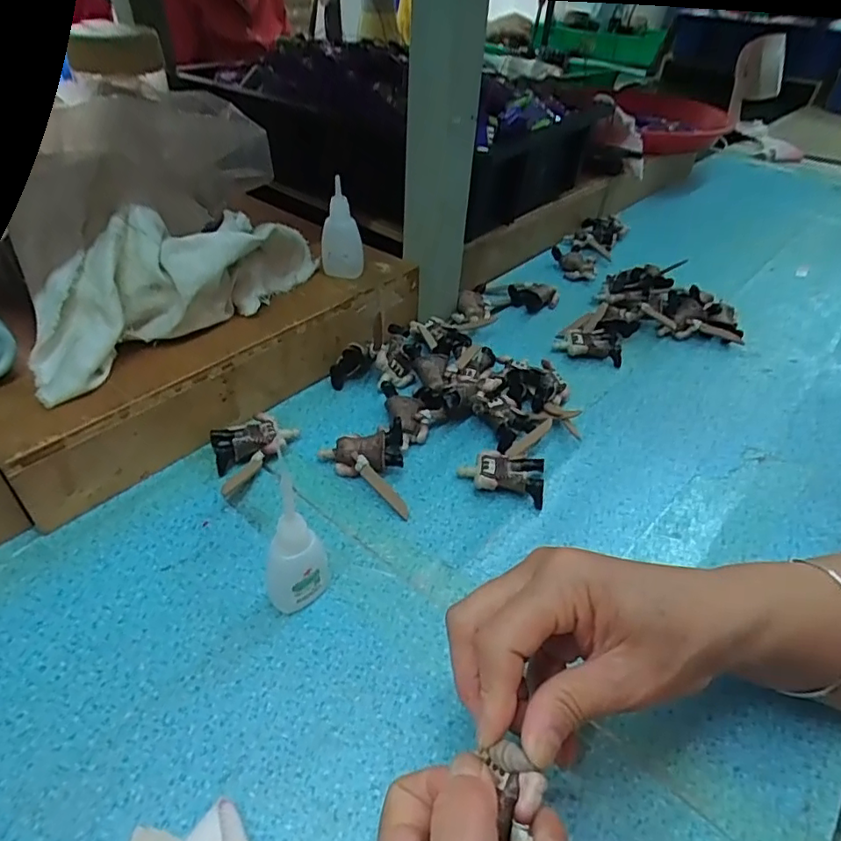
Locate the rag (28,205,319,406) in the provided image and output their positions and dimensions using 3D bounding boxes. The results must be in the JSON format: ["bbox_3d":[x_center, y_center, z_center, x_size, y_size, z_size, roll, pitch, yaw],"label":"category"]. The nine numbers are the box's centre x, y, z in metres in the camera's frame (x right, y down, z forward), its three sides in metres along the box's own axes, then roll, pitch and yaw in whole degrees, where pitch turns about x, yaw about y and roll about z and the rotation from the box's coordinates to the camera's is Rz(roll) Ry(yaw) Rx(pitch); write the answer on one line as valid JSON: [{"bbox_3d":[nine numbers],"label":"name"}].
[{"bbox_3d":[-0.166,-0.104,0.407,0.064,0.075,0.236,31,47,28],"label":"rag"}]

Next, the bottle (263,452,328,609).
[{"bbox_3d":[-0.065,0.063,0.293,0.031,0.099,0.023,-2,42,-8],"label":"bottle"}]

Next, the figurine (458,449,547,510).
[{"bbox_3d":[0.057,0.038,0.393,0.058,0.020,0.031,15,43,11],"label":"figurine"}]

